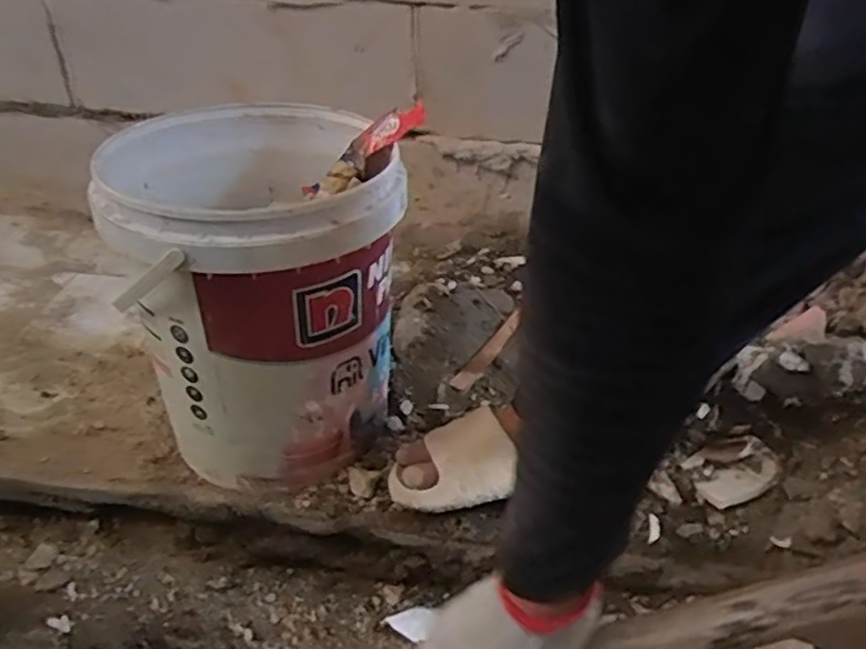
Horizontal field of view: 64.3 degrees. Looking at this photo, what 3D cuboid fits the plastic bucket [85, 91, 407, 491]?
[{"bbox_3d":[-0.190,-0.030,0.803,0.291,0.352,0.288,-11,39,-16],"label":"plastic bucket"}]

